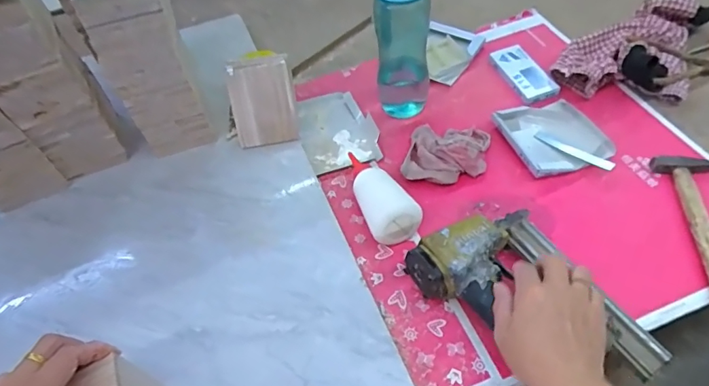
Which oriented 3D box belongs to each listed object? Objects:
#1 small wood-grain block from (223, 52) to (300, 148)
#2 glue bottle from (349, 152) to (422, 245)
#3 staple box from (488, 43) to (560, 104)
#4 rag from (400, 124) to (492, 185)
[{"bbox_3d":[-0.134,-0.133,0.677,0.094,0.125,0.030,-9,13,1],"label":"small wood-grain block"},{"bbox_3d":[0.027,-0.010,0.602,0.062,0.053,0.159,-18,54,-9],"label":"glue bottle"},{"bbox_3d":[0.273,-0.195,0.750,0.064,0.013,0.129,-16,53,-8],"label":"staple box"},{"bbox_3d":[0.132,-0.064,0.648,0.109,0.033,0.105,11,54,13],"label":"rag"}]

